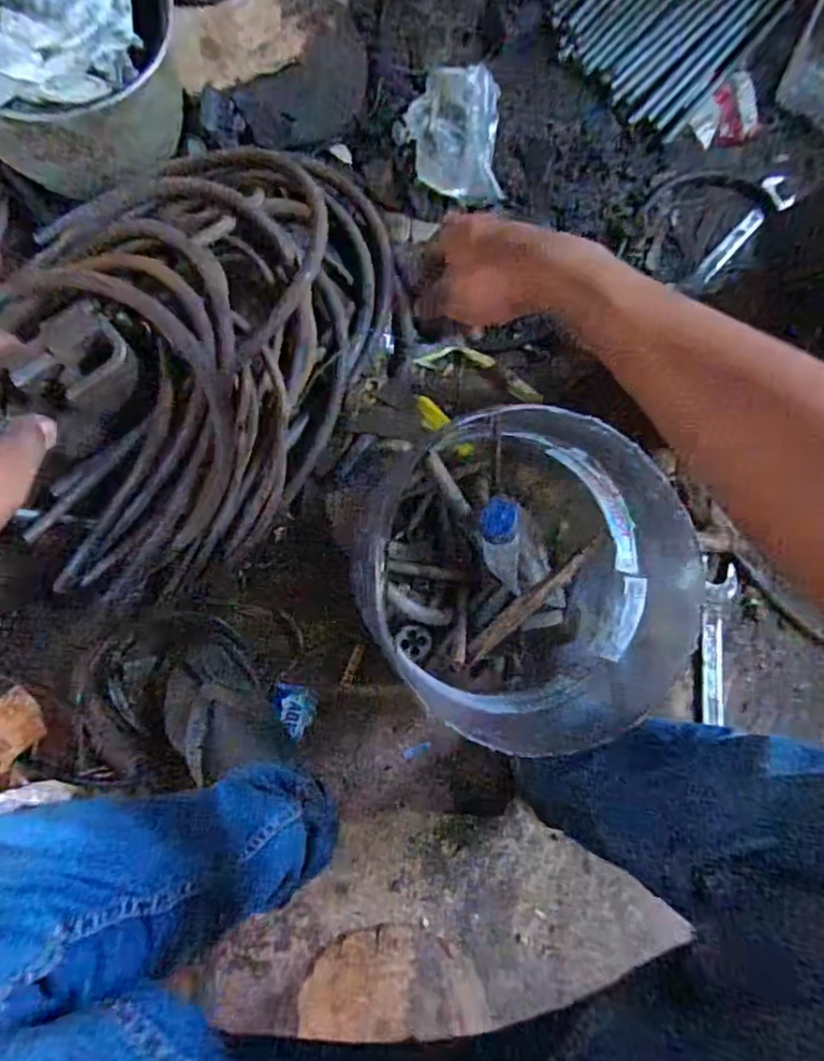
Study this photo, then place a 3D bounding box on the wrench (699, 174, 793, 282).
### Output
[{"bbox_3d":[0.410,-0.376,0.754,0.169,0.014,0.041,-43,93,-7],"label":"wrench"}]

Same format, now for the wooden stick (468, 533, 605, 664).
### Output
[{"bbox_3d":[0.113,0.063,0.562,0.020,0.013,0.161,45,104,-3],"label":"wooden stick"}]

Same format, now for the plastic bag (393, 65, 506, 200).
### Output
[{"bbox_3d":[0.042,-0.453,0.701,0.120,0.054,0.151,-4,88,-7],"label":"plastic bag"}]

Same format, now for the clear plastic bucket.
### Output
[{"bbox_3d":[0.099,0.040,0.583,0.220,0.231,0.234,21,85,-6],"label":"clear plastic bucket"}]

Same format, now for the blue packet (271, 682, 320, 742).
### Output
[{"bbox_3d":[-0.128,0.194,0.659,0.048,0.011,0.056,15,86,-6],"label":"blue packet"}]

